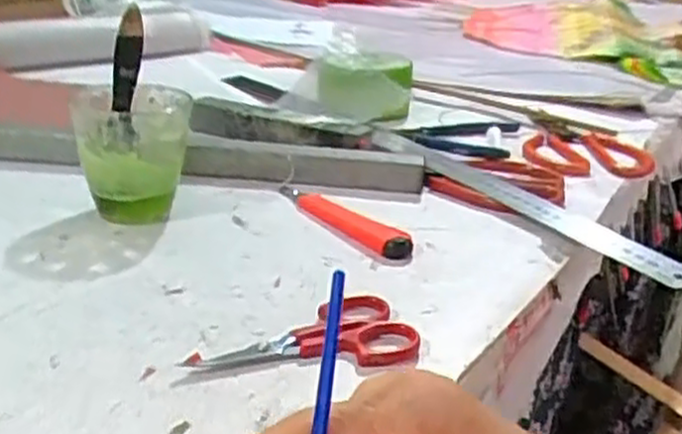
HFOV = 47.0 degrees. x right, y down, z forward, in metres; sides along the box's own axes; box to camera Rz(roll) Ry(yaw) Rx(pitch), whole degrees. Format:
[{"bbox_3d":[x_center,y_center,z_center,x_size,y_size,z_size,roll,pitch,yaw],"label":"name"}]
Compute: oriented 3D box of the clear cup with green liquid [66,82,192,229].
[{"bbox_3d":[-0.148,-0.046,0.565,0.076,0.086,0.087,-2,24,-13],"label":"clear cup with green liquid"}]

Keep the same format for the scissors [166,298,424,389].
[{"bbox_3d":[-0.022,0.063,0.417,0.122,0.010,0.057,-2,24,-12],"label":"scissors"}]

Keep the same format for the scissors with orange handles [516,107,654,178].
[{"bbox_3d":[0.234,-0.074,0.761,0.113,0.007,0.206,7,23,7],"label":"scissors with orange handles"}]

